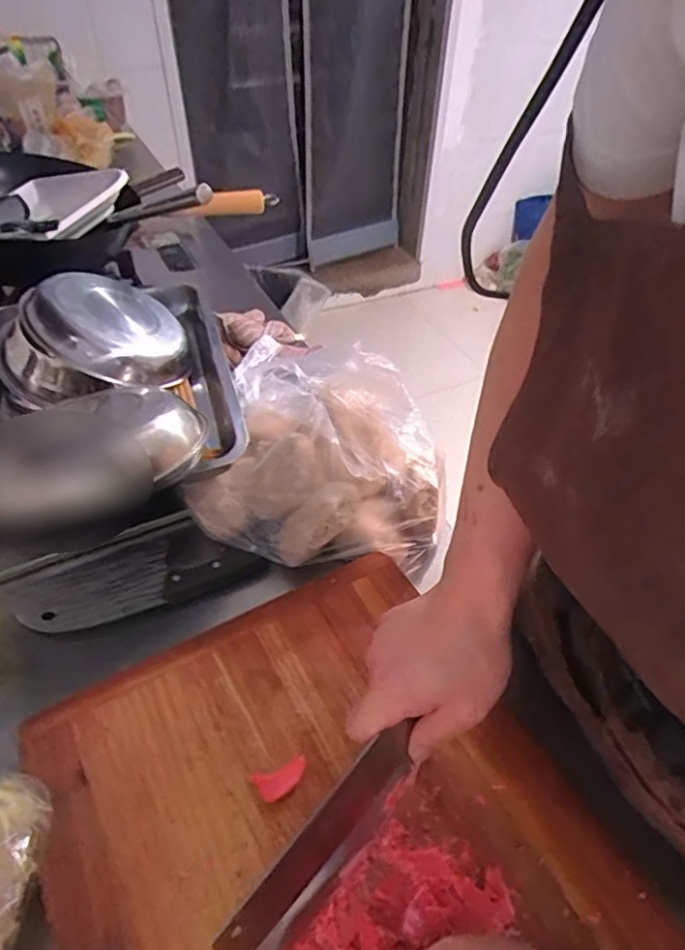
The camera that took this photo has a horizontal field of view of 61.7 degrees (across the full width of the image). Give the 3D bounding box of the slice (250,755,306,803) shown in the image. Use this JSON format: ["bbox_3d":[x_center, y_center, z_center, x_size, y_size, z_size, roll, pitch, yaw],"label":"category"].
[{"bbox_3d":[-0.044,0.221,0.417,0.039,0.004,0.022,-16,49,-16],"label":"slice"}]

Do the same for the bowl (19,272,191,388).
[{"bbox_3d":[-0.267,-0.168,0.672,0.177,0.052,0.177,-12,78,-43],"label":"bowl"}]

